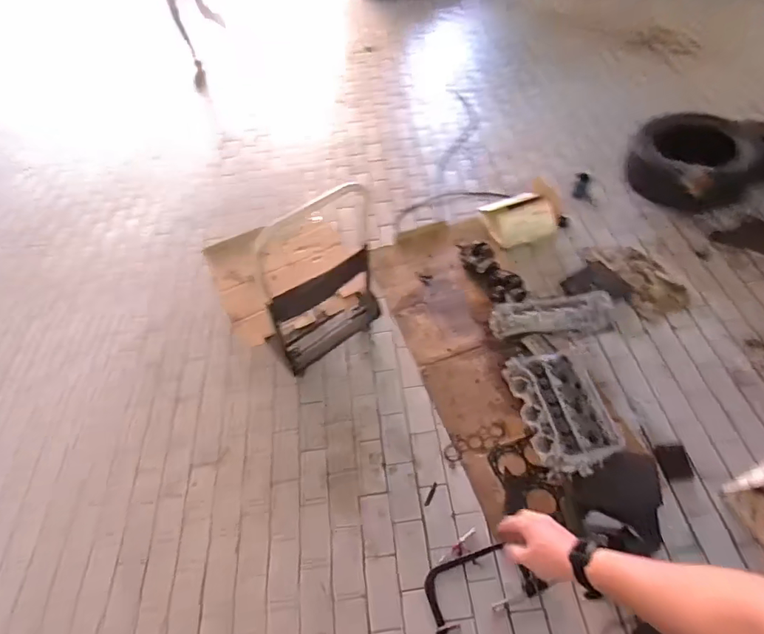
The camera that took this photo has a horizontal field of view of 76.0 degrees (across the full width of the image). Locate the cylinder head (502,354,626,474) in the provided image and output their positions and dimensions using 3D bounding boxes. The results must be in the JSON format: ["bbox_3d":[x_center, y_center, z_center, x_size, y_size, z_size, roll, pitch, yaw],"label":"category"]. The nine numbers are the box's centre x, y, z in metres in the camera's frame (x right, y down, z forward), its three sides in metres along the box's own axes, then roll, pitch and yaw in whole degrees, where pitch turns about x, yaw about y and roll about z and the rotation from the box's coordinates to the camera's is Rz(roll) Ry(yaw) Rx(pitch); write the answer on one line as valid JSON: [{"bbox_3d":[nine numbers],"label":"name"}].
[{"bbox_3d":[0.588,0.292,1.582,0.252,0.114,0.400,-13,51,-4],"label":"cylinder head"}]

